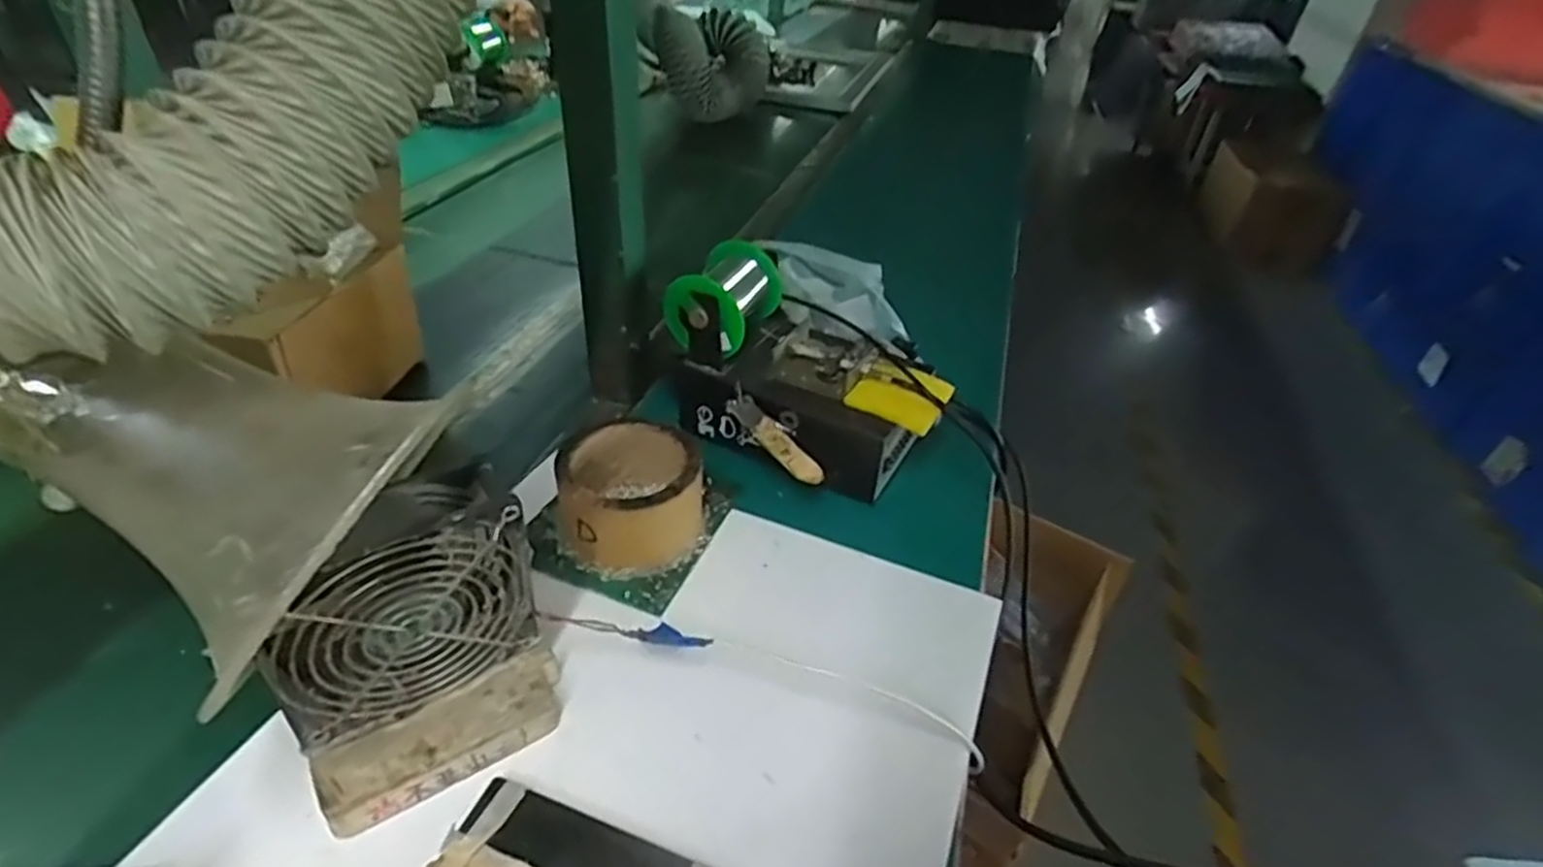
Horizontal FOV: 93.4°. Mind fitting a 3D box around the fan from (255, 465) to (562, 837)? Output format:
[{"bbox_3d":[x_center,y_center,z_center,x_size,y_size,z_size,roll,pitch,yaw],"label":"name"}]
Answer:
[{"bbox_3d":[-0.168,0.101,0.347,0.116,0.137,0.068,-21,45,-29],"label":"fan"}]

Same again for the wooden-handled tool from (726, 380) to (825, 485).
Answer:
[{"bbox_3d":[0.002,0.002,0.534,0.093,0.016,0.017,45,51,16],"label":"wooden-handled tool"}]

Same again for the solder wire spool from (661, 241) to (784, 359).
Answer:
[{"bbox_3d":[-0.037,-0.107,0.565,0.072,0.059,0.087,21,40,19],"label":"solder wire spool"}]

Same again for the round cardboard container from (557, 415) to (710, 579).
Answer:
[{"bbox_3d":[-0.095,0.040,0.498,0.093,0.059,0.090,3,39,-3],"label":"round cardboard container"}]

